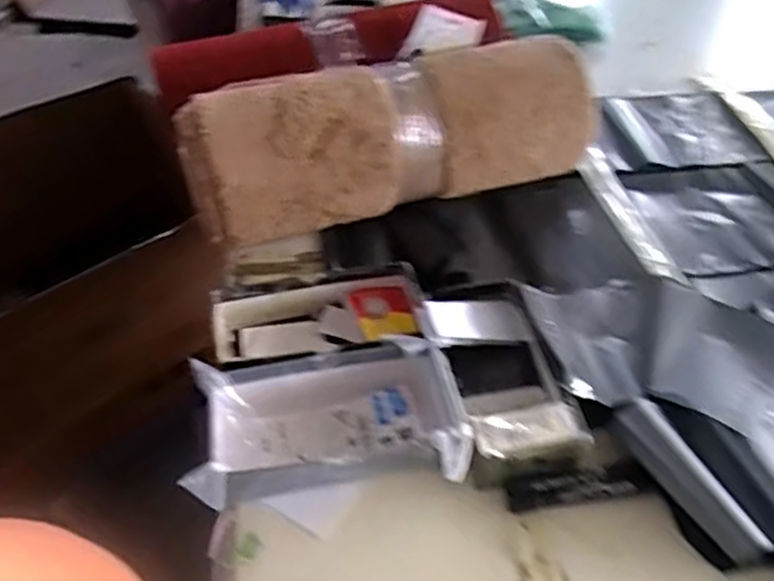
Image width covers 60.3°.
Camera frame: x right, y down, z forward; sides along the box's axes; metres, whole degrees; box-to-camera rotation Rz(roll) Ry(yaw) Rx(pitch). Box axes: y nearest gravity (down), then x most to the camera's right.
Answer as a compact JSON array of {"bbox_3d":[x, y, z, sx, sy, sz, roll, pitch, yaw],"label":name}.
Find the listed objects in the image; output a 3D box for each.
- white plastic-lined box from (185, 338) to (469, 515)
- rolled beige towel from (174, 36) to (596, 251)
[{"bbox_3d":[-0.054,0.122,0.628,0.242,0.067,0.146,-4,44,-5],"label":"white plastic-lined box"},{"bbox_3d":[0.007,-0.191,0.859,0.514,0.175,0.137,-15,46,-16],"label":"rolled beige towel"}]

